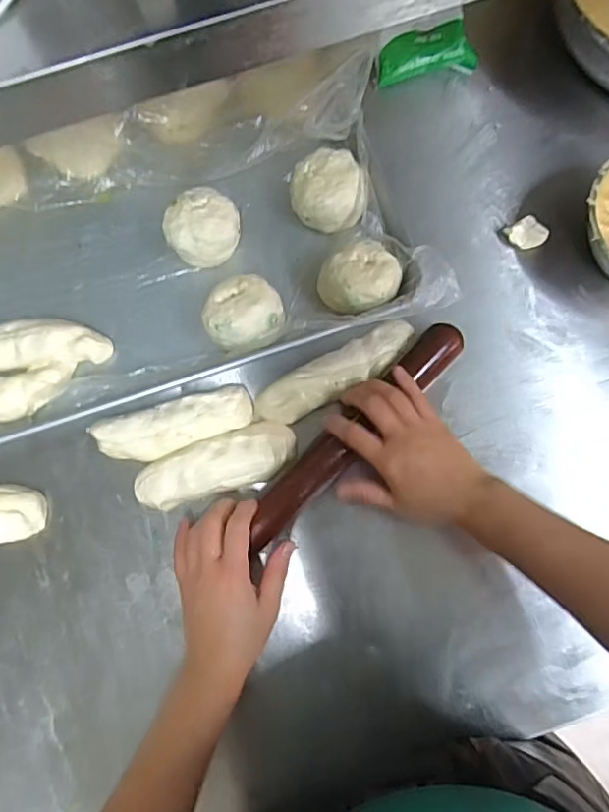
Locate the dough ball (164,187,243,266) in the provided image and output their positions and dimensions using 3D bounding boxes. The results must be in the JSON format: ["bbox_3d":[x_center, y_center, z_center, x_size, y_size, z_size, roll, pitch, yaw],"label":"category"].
[{"bbox_3d":[-0.104,-0.184,0.569,0.066,0.046,0.070,0,76,0],"label":"dough ball"}]

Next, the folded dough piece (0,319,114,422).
[{"bbox_3d":[-0.302,-0.037,0.557,0.207,0.035,0.104,-14,77,-3],"label":"folded dough piece"}]

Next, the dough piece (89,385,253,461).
[{"bbox_3d":[-0.125,0.021,0.538,0.149,0.031,0.049,-16,77,-4],"label":"dough piece"}]

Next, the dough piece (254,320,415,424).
[{"bbox_3d":[0.033,-0.032,0.547,0.171,0.025,0.044,-28,78,-6],"label":"dough piece"}]

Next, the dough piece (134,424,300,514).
[{"bbox_3d":[-0.085,0.059,0.531,0.154,0.032,0.053,-19,77,-4],"label":"dough piece"}]

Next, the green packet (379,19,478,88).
[{"bbox_3d":[0.141,-0.402,0.628,0.109,0.025,0.050,-11,110,-1],"label":"green packet"}]

